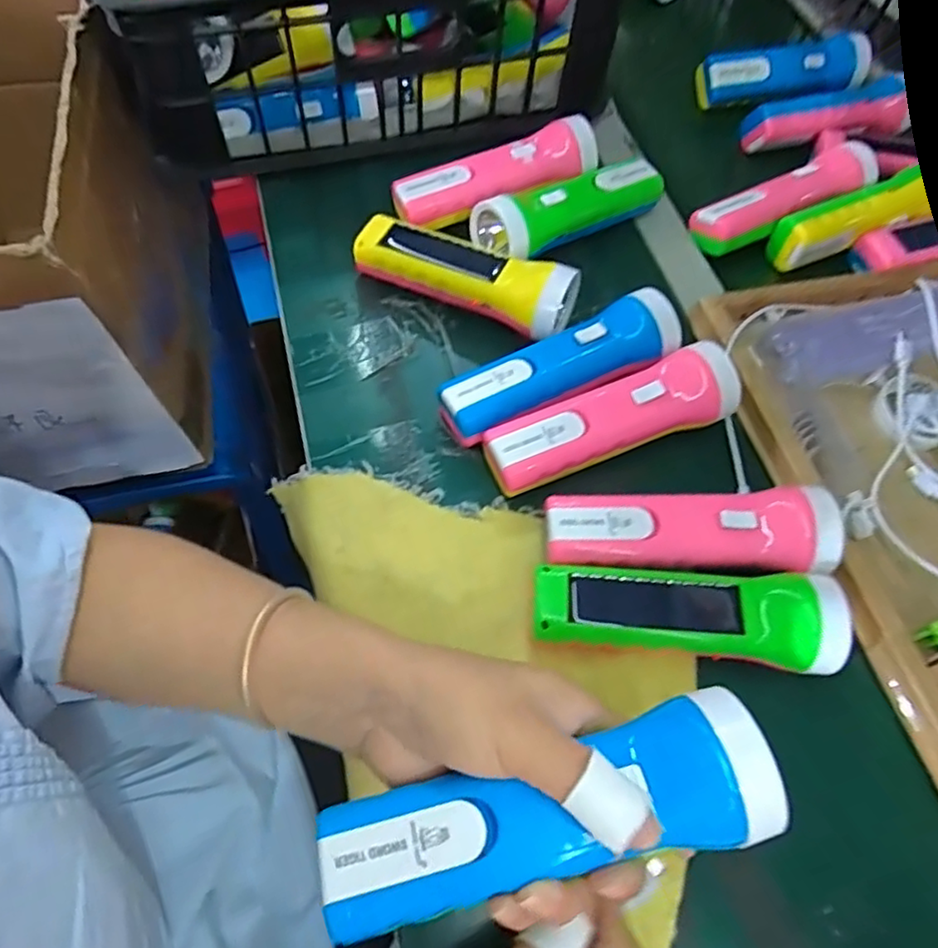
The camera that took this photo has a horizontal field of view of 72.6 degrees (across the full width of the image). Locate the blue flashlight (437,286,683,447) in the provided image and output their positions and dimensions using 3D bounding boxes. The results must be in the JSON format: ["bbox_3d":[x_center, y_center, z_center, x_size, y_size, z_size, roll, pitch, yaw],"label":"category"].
[{"bbox_3d":[0.061,-0.069,0.428,0.165,0.047,0.046,-21,66,-13],"label":"blue flashlight"}]

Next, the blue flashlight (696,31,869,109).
[{"bbox_3d":[0.305,-0.387,0.614,0.170,0.038,0.037,-9,63,-11],"label":"blue flashlight"}]

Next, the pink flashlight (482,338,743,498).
[{"bbox_3d":[0.090,-0.036,0.411,0.168,0.040,0.050,-17,65,-12],"label":"pink flashlight"}]

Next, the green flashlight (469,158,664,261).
[{"bbox_3d":[0.080,-0.209,0.492,0.159,0.042,0.046,-27,68,-19],"label":"green flashlight"}]

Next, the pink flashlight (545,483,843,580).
[{"bbox_3d":[0.126,0.036,0.372,0.161,0.041,0.049,0,63,-3],"label":"pink flashlight"}]

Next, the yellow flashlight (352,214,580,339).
[{"bbox_3d":[-0.003,-0.144,0.460,0.162,0.050,0.041,27,62,8],"label":"yellow flashlight"}]

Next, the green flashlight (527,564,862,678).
[{"bbox_3d":[0.117,0.079,0.352,0.162,0.043,0.051,3,63,-2],"label":"green flashlight"}]

